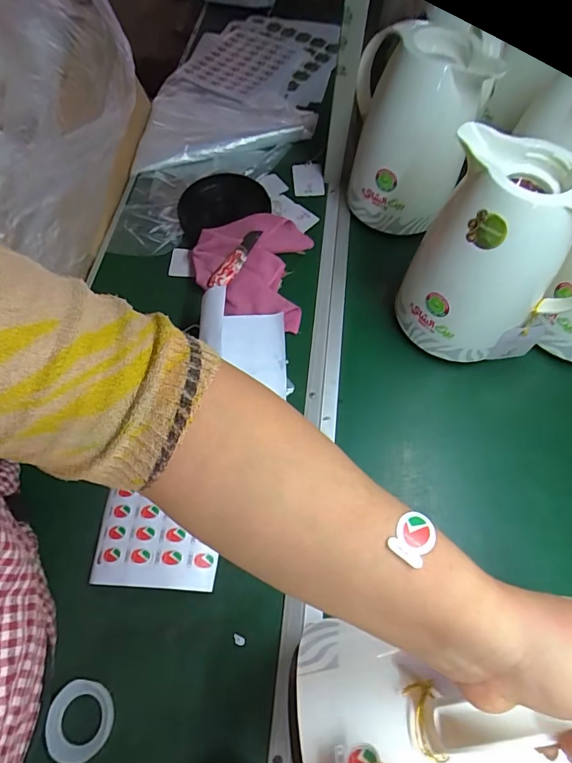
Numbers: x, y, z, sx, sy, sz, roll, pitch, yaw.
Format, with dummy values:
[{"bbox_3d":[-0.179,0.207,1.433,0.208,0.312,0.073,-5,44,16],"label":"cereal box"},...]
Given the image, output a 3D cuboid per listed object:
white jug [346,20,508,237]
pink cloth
[{"bbox_3d":[0.173,-0.355,0.621,0.160,0.232,0.165,13,62,5],"label":"white jug"},{"bbox_3d":[-0.051,-0.167,0.623,0.163,0.041,0.181,8,62,3],"label":"pink cloth"}]

